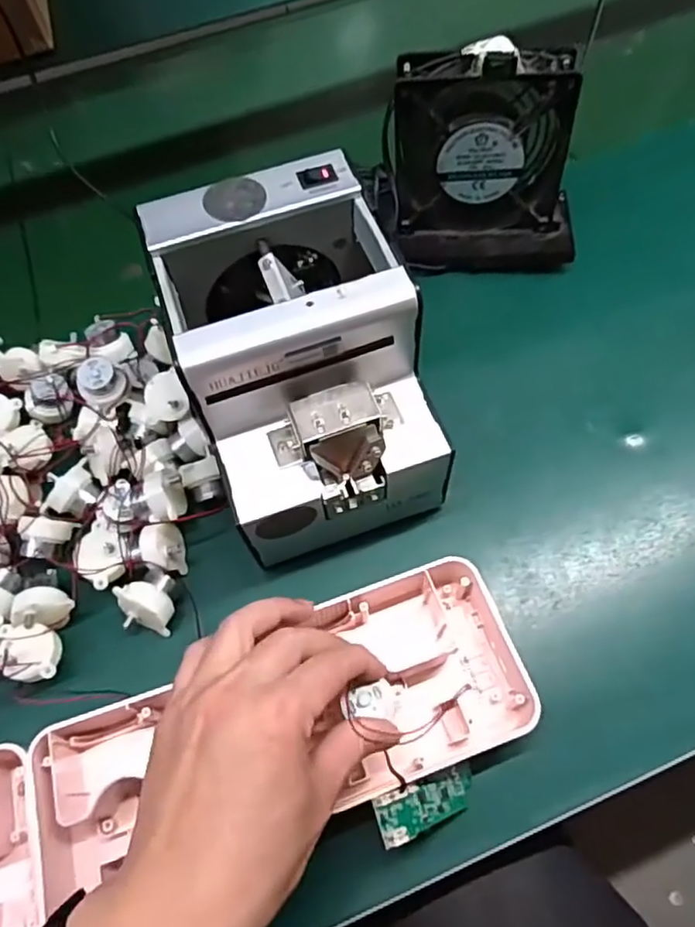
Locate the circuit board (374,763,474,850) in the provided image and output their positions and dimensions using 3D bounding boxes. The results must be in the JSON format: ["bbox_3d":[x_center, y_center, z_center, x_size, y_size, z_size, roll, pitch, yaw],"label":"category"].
[{"bbox_3d":[0.043,0.171,0.313,0.069,0.007,0.021,2,52,-42],"label":"circuit board"}]

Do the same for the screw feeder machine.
[{"bbox_3d":[-0.029,-0.057,0.368,0.125,0.141,0.177,-22,62,-8],"label":"screw feeder machine"}]

